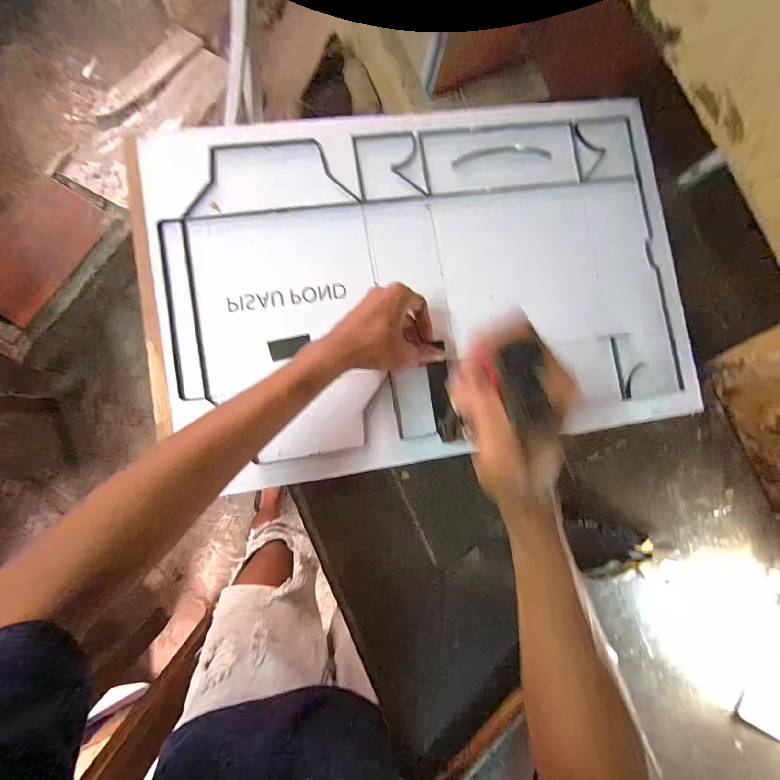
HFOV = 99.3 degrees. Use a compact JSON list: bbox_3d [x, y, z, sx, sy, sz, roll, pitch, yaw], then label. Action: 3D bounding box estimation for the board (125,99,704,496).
[{"bbox_3d":[0.046,-0.131,0.395,0.626,0.027,0.412,-9,88,-7],"label":"board"}]

